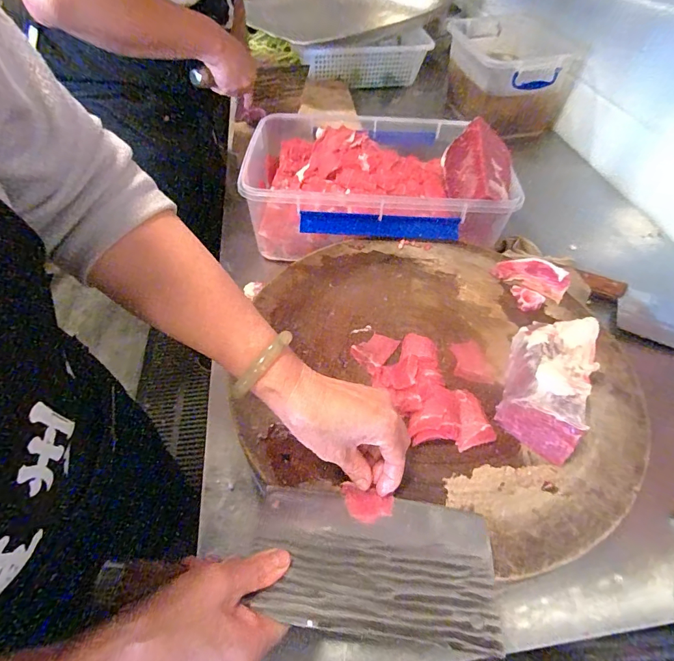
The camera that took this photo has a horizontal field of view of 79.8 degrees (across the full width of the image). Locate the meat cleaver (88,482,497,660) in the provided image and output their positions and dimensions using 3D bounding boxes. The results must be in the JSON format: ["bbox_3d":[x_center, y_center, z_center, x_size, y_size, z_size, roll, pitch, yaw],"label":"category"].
[{"bbox_3d":[-0.022,0.175,0.312,0.283,0.023,0.102,4,51,-1],"label":"meat cleaver"}]

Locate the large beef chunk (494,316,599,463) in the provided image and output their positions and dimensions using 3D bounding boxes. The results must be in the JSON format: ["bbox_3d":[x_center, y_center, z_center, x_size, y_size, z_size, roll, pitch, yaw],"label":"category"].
[{"bbox_3d":[0.225,0.037,0.421,0.077,0.051,0.191,22,53,15],"label":"large beef chunk"}]

